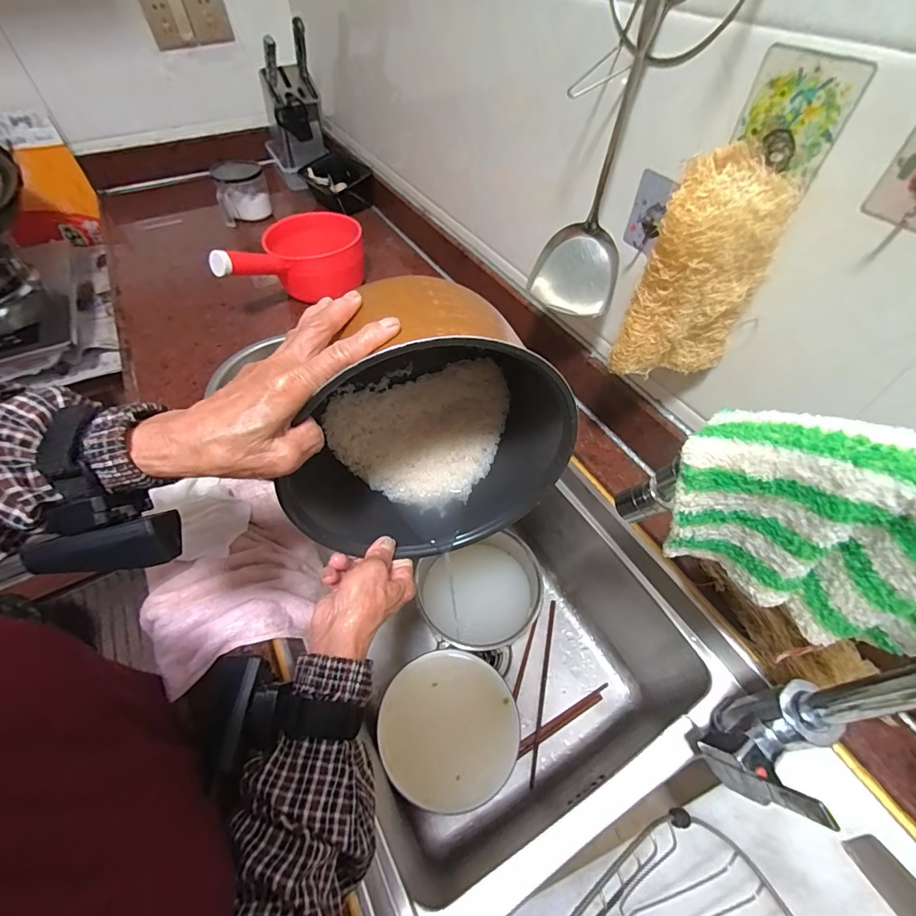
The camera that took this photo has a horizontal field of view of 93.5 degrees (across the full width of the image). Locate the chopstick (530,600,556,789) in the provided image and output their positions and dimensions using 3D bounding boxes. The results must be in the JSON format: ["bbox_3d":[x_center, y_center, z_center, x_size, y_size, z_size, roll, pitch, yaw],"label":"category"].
[{"bbox_3d":[0.125,0.328,0.627,0.010,0.015,0.244,12,53,10],"label":"chopstick"}]

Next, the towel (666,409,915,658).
[{"bbox_3d":[0.196,0.044,0.210,0.171,0.113,0.041,28,58,20],"label":"towel"}]

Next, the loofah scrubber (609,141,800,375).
[{"bbox_3d":[0.206,-0.149,0.371,0.086,0.172,0.075,28,58,20],"label":"loofah scrubber"}]

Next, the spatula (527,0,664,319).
[{"bbox_3d":[0.143,-0.304,0.425,0.093,0.387,0.062,19,55,15],"label":"spatula"}]

